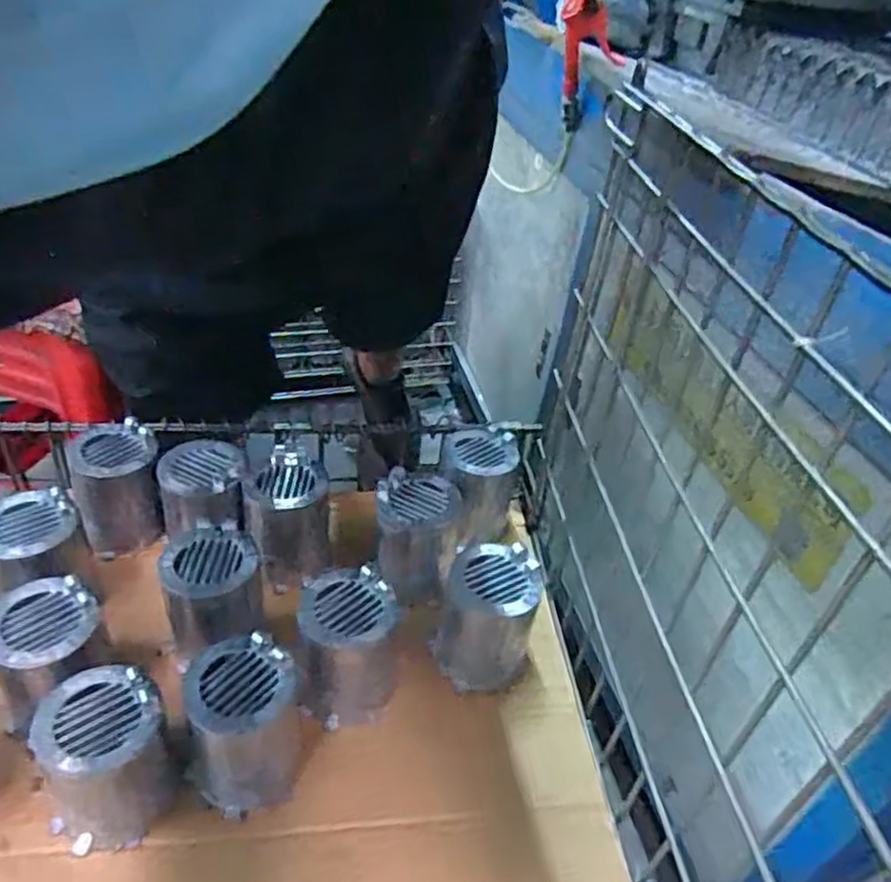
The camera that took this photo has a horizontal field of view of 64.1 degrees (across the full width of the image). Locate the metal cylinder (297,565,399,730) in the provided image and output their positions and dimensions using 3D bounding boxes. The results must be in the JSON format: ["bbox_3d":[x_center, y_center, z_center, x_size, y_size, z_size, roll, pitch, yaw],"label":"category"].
[{"bbox_3d":[-0.089,0.187,0.649,0.089,0.113,0.095,0,39,-8],"label":"metal cylinder"}]

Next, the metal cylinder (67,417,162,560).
[{"bbox_3d":[-0.354,0.054,0.773,0.090,0.120,0.099,-12,42,-22],"label":"metal cylinder"}]

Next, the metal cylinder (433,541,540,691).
[{"bbox_3d":[0.038,0.169,0.685,0.091,0.115,0.088,0,39,-8],"label":"metal cylinder"}]

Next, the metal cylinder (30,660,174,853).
[{"bbox_3d":[-0.261,0.246,0.547,0.089,0.120,0.090,4,39,-3],"label":"metal cylinder"}]

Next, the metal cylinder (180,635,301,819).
[{"bbox_3d":[-0.164,0.232,0.579,0.086,0.116,0.097,-8,41,-18],"label":"metal cylinder"}]

